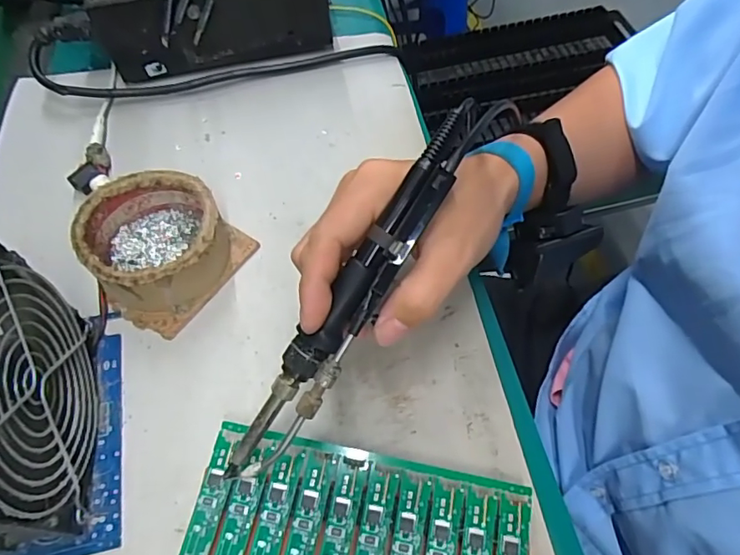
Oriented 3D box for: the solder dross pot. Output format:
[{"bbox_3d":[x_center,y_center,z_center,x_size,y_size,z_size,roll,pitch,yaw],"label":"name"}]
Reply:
[{"bbox_3d":[-0.135,-0.023,0.330,0.085,0.043,0.088,32,65,17],"label":"solder dross pot"}]

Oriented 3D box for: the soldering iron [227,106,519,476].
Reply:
[{"bbox_3d":[-0.002,0.006,0.257,0.028,0.024,0.222,34,93,18],"label":"soldering iron"}]

